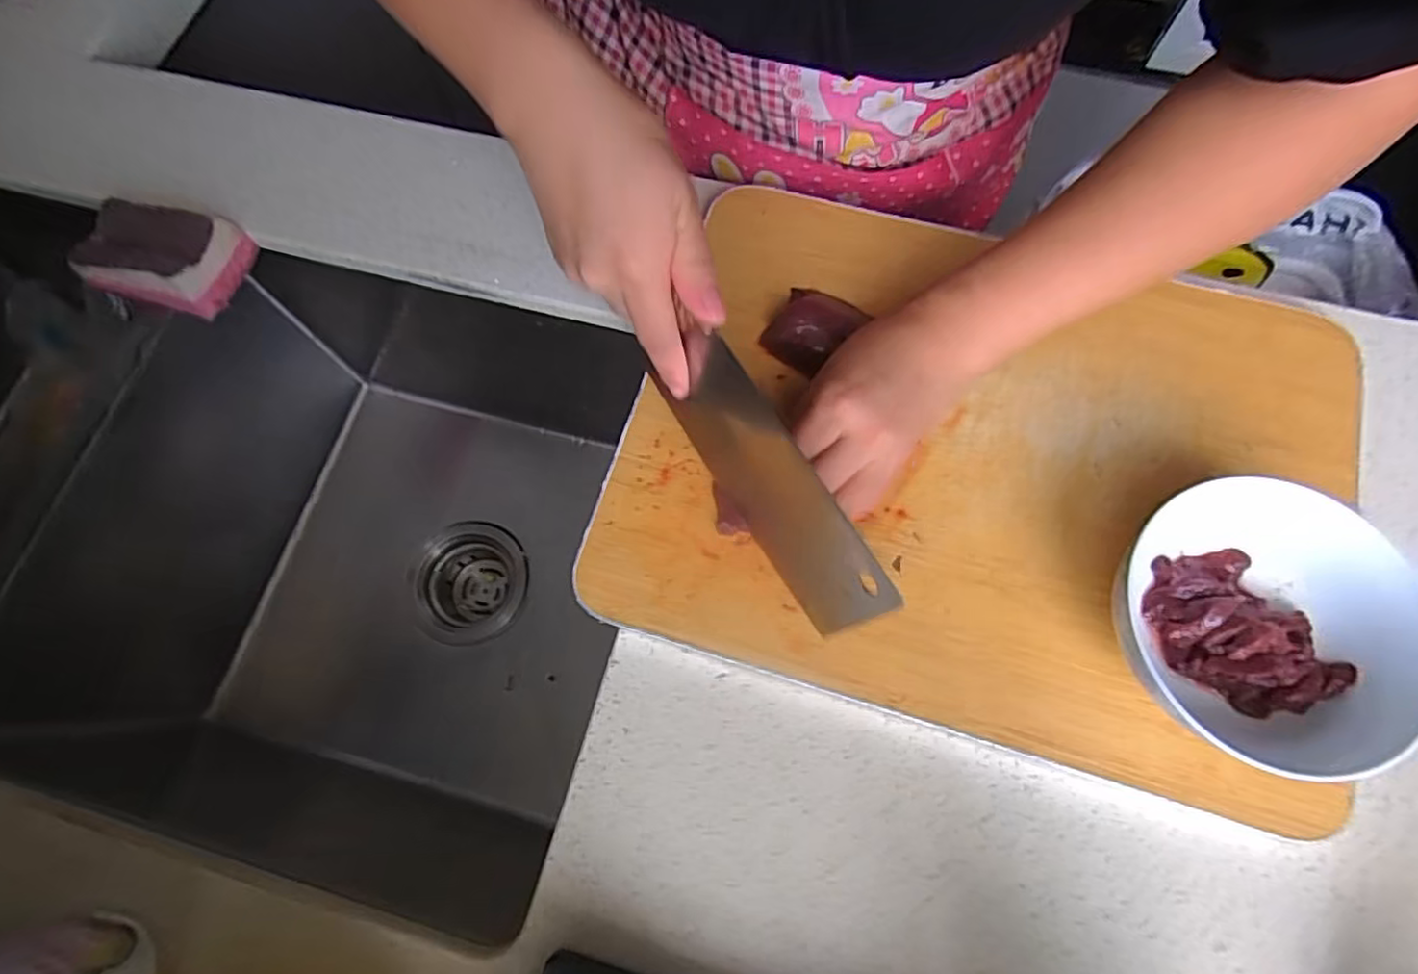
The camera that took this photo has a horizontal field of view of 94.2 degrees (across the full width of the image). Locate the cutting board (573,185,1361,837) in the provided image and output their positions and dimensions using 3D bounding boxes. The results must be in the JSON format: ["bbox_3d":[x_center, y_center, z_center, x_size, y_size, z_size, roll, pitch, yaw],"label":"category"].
[{"bbox_3d":[0.150,-0.017,0.370,0.384,0.016,0.291,16,72,7],"label":"cutting board"}]

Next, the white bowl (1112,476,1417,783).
[{"bbox_3d":[0.242,0.064,0.311,0.120,0.075,0.120,0,71,1],"label":"white bowl"}]

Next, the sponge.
[{"bbox_3d":[-0.372,-0.158,0.453,0.086,0.037,0.066,15,72,8],"label":"sponge"}]

